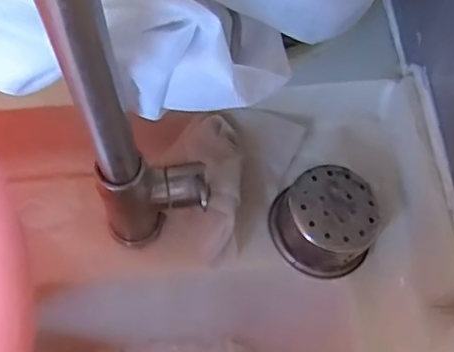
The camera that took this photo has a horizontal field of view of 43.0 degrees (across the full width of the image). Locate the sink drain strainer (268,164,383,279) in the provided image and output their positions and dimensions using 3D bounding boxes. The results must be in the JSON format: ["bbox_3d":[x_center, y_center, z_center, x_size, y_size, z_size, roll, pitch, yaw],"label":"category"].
[{"bbox_3d":[0.066,0.032,0.400,0.067,0.046,0.068,1,68,-2],"label":"sink drain strainer"}]

